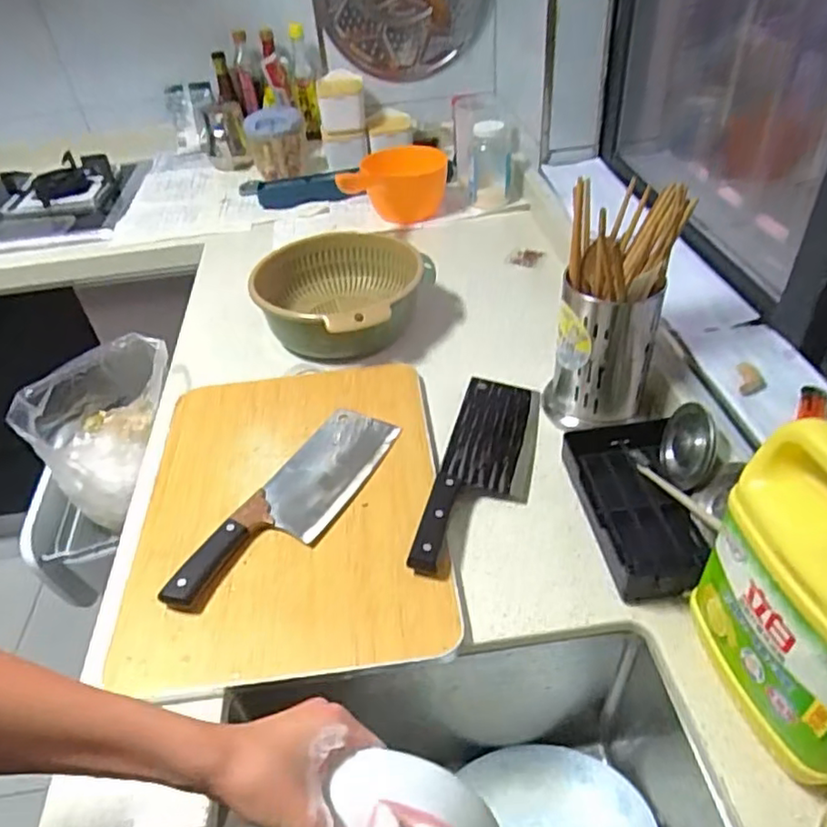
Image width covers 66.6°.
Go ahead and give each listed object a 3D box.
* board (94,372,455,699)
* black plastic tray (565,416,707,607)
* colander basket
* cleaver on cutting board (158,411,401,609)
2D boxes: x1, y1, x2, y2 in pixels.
[{"bbox_3d":[-0.126,0.087,0.652,0.296,0.027,0.393,-8,41,-2],"label":"board"},{"bbox_3d":[0.211,0.084,0.594,0.097,0.034,0.189,-7,40,0],"label":"black plastic tray"},{"bbox_3d":[-0.091,-0.164,0.876,0.225,0.085,0.245,-5,40,1],"label":"colander basket"},{"bbox_3d":[-0.117,0.085,0.627,0.086,0.025,0.282,17,46,25],"label":"cleaver on cutting board"}]

